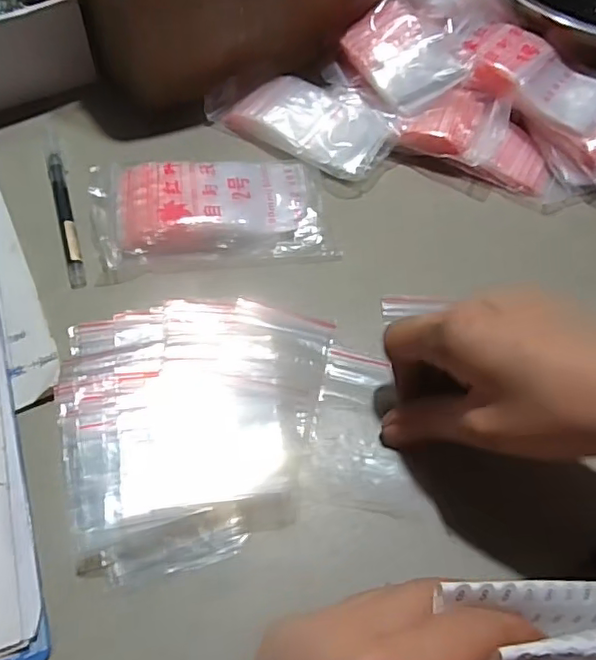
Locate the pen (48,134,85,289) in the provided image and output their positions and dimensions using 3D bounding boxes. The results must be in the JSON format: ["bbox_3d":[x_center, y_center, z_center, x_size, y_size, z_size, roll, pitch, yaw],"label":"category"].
[{"bbox_3d":[-0.154,-0.085,0.376,0.010,0.005,0.141,-15,61,-13],"label":"pen"}]

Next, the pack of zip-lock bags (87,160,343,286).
[{"bbox_3d":[-0.056,-0.081,0.373,0.148,0.016,0.089,-6,59,-8],"label":"pack of zip-lock bags"}]

